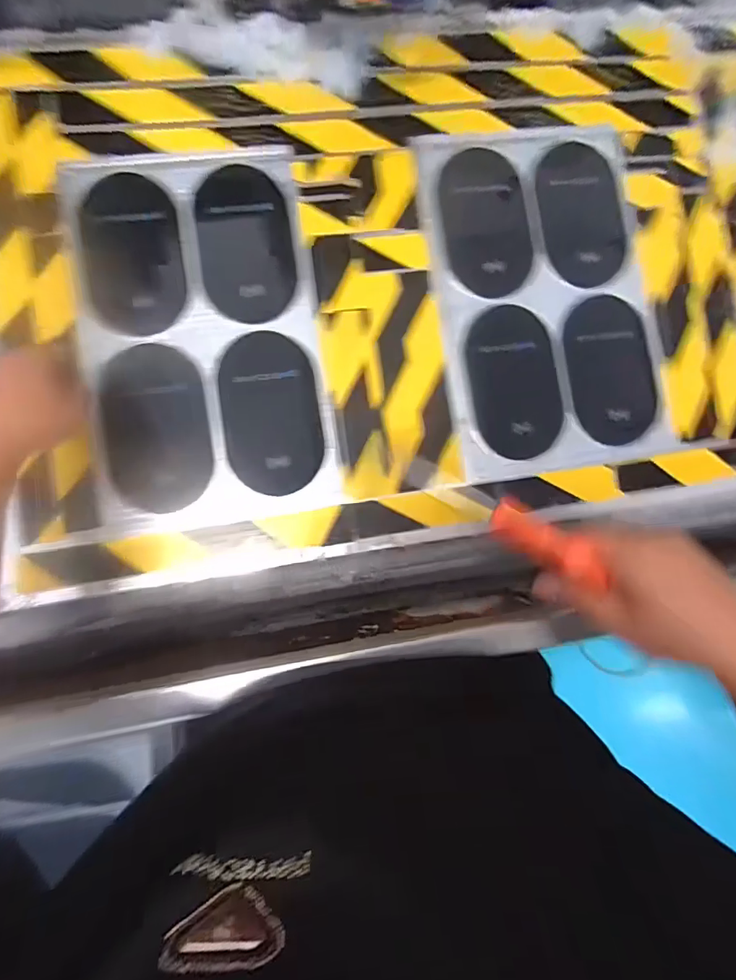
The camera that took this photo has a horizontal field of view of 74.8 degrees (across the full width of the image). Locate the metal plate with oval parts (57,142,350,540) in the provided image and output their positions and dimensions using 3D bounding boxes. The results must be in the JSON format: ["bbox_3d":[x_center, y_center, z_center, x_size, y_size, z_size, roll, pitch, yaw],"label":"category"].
[{"bbox_3d":[-0.174,-0.166,0.505,0.239,0.016,0.392,-9,86,-7],"label":"metal plate with oval parts"}]

